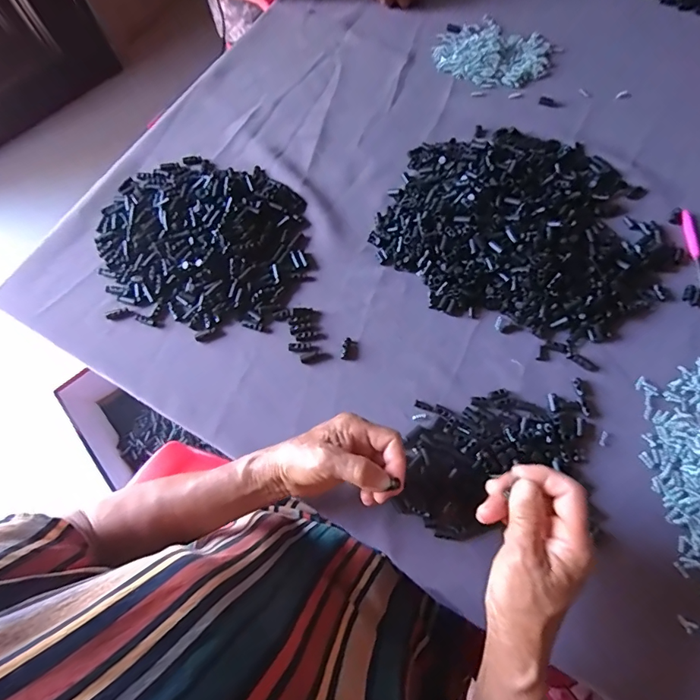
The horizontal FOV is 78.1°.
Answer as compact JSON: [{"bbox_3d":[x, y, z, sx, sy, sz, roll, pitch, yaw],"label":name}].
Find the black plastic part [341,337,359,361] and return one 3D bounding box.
[{"bbox_3d":[0.000,-0.001,0.467,0.019,0.008,0.024,-1,68,2],"label":"black plastic part"}]

